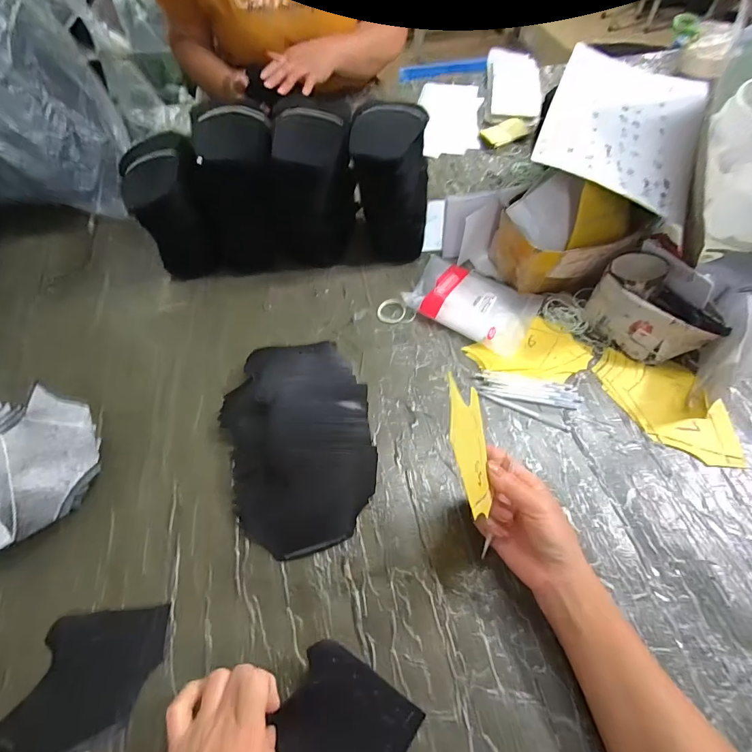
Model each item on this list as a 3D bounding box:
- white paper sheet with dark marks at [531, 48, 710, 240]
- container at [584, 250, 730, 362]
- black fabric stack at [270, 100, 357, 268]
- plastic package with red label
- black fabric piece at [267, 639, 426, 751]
[{"bbox_3d":[0.335,-0.341,0.550,0.194,0.053,0.303,20,60,12],"label":"white paper sheet with dark marks"},{"bbox_3d":[0.350,-0.082,0.520,0.083,0.083,0.141,-26,61,-15],"label":"container"},{"bbox_3d":[-0.093,-0.268,0.592,0.119,0.177,0.134,-4,58,-2],"label":"black fabric stack"},{"bbox_3d":[0.139,-0.114,0.573,0.174,0.029,0.124,29,63,17],"label":"plastic package with red label"},{"bbox_3d":[-0.024,0.272,0.311,0.096,0.024,0.089,25,60,15],"label":"black fabric piece"}]

